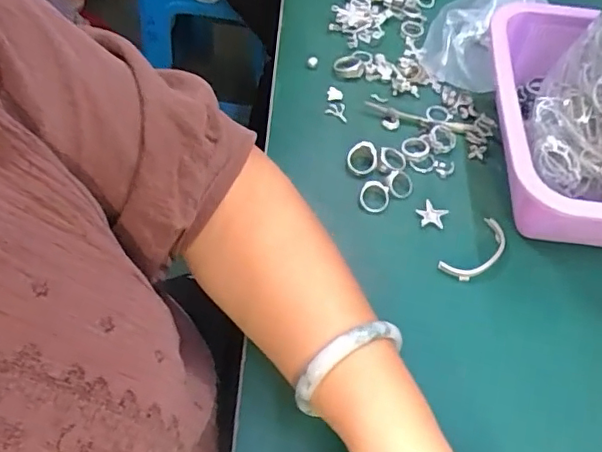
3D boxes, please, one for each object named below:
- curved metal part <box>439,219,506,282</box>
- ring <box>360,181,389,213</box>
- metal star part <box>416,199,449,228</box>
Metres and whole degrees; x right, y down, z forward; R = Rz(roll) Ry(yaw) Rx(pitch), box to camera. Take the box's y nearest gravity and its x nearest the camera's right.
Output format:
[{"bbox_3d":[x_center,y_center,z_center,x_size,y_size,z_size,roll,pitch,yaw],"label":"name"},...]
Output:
[{"bbox_3d":[0.134,0.020,0.424,0.063,0.005,0.028,-37,66,-25],"label":"curved metal part"},{"bbox_3d":[0.059,-0.023,0.446,0.024,0.004,0.027,22,67,-3],"label":"ring"},{"bbox_3d":[0.103,-0.009,0.443,0.023,0.004,0.023,26,58,12],"label":"metal star part"}]

